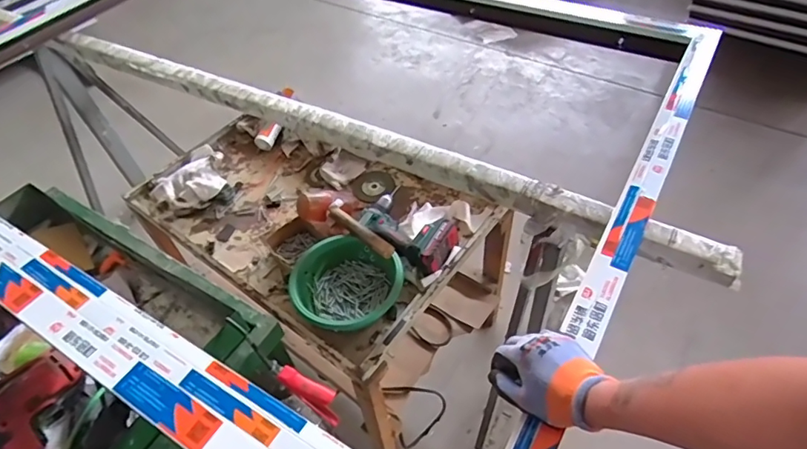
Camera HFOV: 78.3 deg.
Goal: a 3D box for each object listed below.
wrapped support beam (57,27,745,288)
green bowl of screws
[{"bbox_3d":[-0.163,-0.212,1.066,1.597,0.050,0.064,22,55,23],"label":"wrapped support beam"},{"bbox_3d":[-0.122,0.124,1.014,0.216,0.065,0.206,-3,49,3],"label":"green bowl of screws"}]

